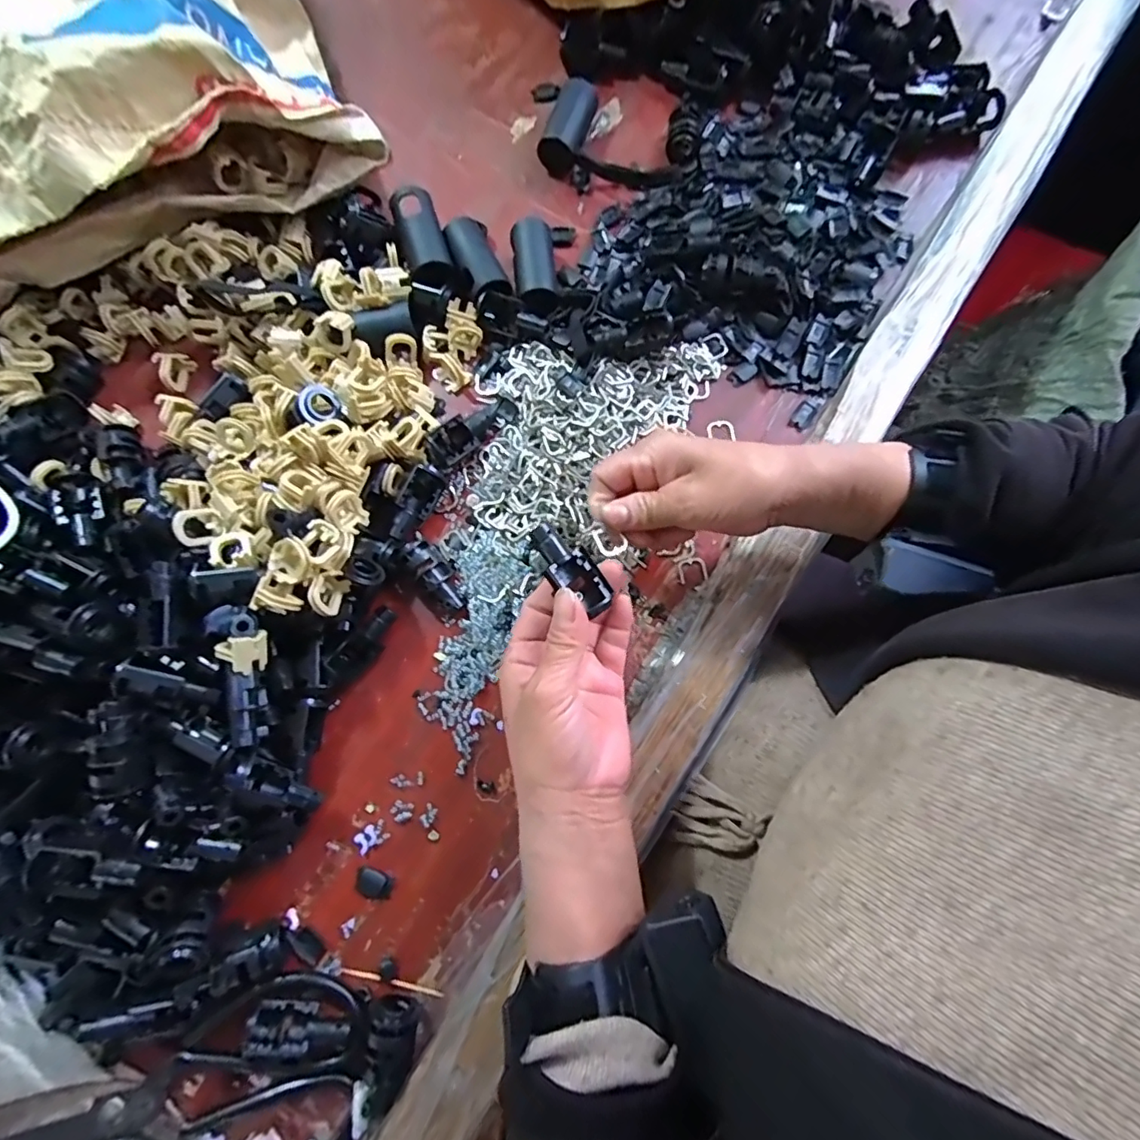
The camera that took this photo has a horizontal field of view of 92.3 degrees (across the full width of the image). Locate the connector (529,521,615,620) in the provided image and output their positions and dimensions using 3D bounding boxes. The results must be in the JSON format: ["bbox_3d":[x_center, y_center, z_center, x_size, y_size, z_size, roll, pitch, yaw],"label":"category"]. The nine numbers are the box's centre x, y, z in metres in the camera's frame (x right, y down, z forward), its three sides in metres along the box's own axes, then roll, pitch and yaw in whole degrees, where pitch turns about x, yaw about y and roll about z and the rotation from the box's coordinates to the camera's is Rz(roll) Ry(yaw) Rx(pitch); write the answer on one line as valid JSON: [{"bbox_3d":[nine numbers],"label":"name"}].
[{"bbox_3d":[-0.001,-0.003,0.278,0.022,0.022,0.048,-46,103,-9],"label":"connector"}]

